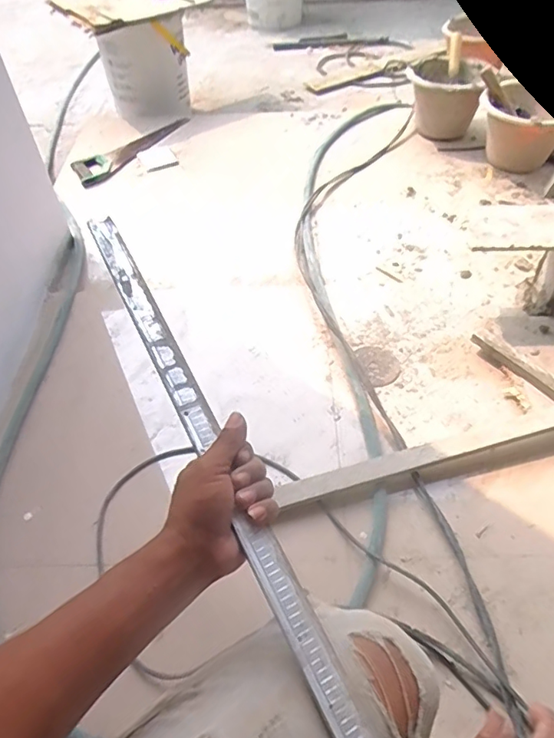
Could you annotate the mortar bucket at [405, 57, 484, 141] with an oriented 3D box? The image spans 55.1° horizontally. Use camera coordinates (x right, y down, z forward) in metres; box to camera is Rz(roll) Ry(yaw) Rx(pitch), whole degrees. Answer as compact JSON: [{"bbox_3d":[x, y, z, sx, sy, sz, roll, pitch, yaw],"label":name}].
[{"bbox_3d":[0.468,-0.766,1.543,0.183,0.170,0.201,-1,48,2],"label":"mortar bucket"}]

